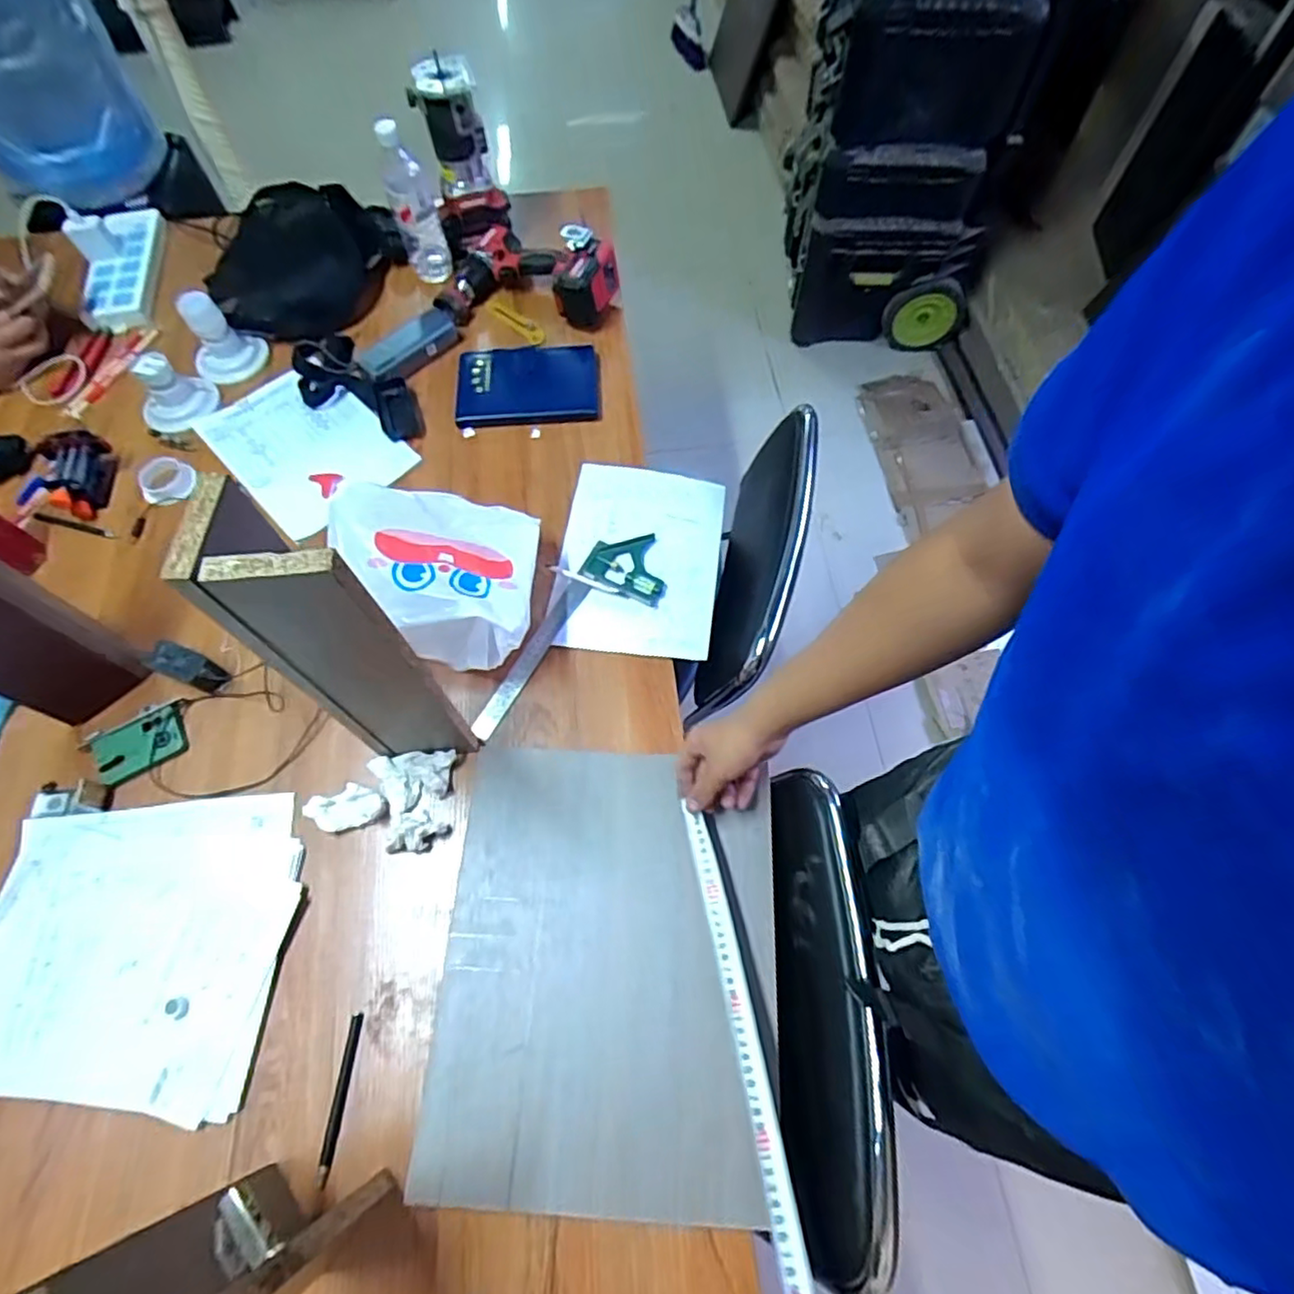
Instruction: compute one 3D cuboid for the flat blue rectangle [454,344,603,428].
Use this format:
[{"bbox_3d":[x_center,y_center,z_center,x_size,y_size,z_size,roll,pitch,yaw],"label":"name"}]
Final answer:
[{"bbox_3d":[-0.182,-0.411,0.997,0.211,0.023,0.155,-5,66,-3],"label":"flat blue rectangle"}]

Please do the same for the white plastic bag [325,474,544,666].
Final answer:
[{"bbox_3d":[-0.242,-0.094,0.782,0.223,0.148,0.203,5,66,2],"label":"white plastic bag"}]

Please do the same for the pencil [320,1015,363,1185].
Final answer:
[{"bbox_3d":[-0.291,0.425,0.617,0.013,0.006,0.134,3,66,1],"label":"pencil"}]

